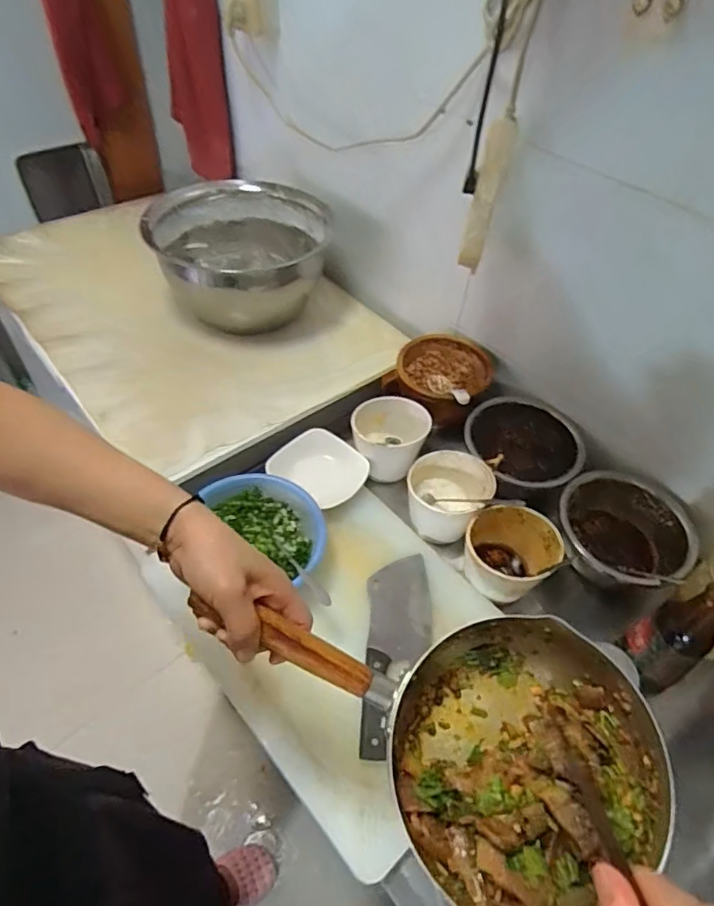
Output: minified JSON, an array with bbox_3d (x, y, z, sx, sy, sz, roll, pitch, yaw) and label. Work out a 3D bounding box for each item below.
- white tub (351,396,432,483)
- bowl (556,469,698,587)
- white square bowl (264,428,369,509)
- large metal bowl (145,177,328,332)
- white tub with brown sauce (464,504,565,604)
[{"bbox_3d":[0.048,-0.021,0.829,0.110,0.090,0.103,2,50,-2],"label":"white tub"},{"bbox_3d":[0.360,0.113,0.739,0.151,0.096,0.163,2,50,-2],"label":"bowl"},{"bbox_3d":[-0.055,0.023,0.794,0.127,0.037,0.109,30,54,20],"label":"white square bowl"},{"bbox_3d":[-0.203,-0.334,0.971,0.293,0.178,0.286,-17,53,-18],"label":"large metal bowl"},{"bbox_3d":[0.193,0.141,0.711,0.109,0.106,0.114,2,50,-2],"label":"white tub with brown sauce"}]

